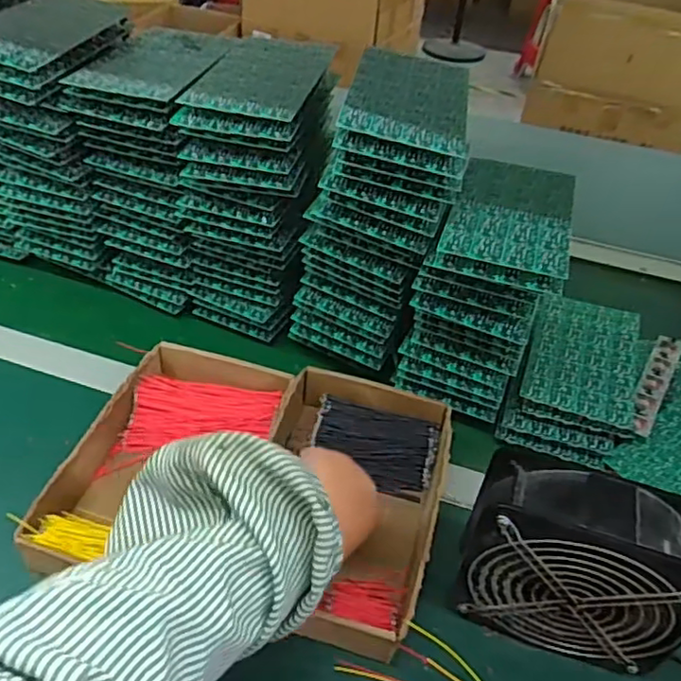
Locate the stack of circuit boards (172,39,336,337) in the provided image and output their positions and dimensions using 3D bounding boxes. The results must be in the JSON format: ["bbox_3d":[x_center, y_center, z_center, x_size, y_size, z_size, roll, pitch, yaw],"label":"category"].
[{"bbox_3d":[-0.084,-0.157,0.684,0.117,0.249,0.177,12,43,7],"label":"stack of circuit boards"}]

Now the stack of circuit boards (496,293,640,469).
[{"bbox_3d":[0.245,0.033,0.665,0.117,0.037,0.214,18,44,13],"label":"stack of circuit boards"}]

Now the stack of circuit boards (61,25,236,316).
[{"bbox_3d":[-0.190,-0.184,0.704,0.121,0.249,0.159,14,43,9],"label":"stack of circuit boards"}]

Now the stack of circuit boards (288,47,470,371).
[{"bbox_3d":[0.043,-0.127,0.633,0.131,0.239,0.167,14,43,9],"label":"stack of circuit boards"}]

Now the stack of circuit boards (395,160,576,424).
[{"bbox_3d":[0.141,-0.053,0.632,0.122,0.179,0.176,15,43,10],"label":"stack of circuit boards"}]

